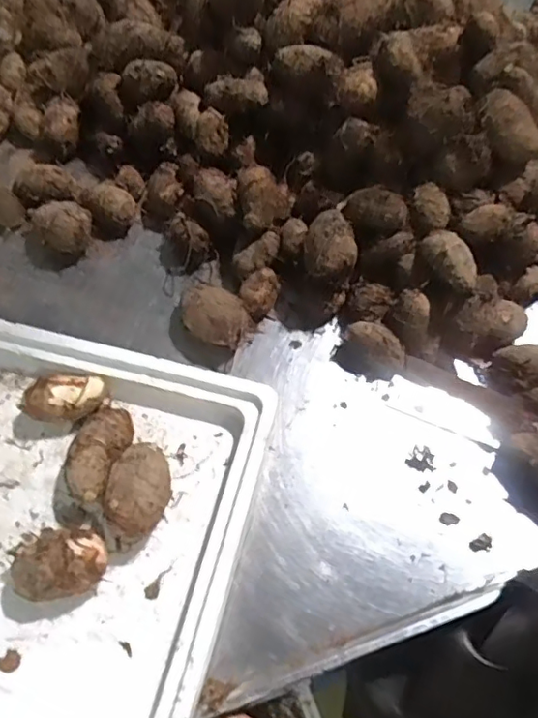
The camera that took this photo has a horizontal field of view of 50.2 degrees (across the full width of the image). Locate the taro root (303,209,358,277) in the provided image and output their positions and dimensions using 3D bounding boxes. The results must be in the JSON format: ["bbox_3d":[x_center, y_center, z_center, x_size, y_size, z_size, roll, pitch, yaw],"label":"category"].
[{"bbox_3d":[0.060,-0.107,0.560,0.051,0.053,0.069,4,63,0],"label":"taro root"}]

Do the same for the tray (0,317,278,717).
[{"bbox_3d":[-0.249,0.108,0.476,0.462,0.050,0.298,14,64,5],"label":"tray"}]

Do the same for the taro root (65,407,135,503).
[{"bbox_3d":[-0.143,0.080,0.486,0.039,0.042,0.079,18,63,8],"label":"taro root"}]

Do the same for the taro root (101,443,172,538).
[{"bbox_3d":[-0.104,0.106,0.466,0.051,0.051,0.076,18,63,7],"label":"taro root"}]

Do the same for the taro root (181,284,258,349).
[{"bbox_3d":[-0.052,-0.042,0.562,0.075,0.049,0.051,32,67,13],"label":"taro root"}]

